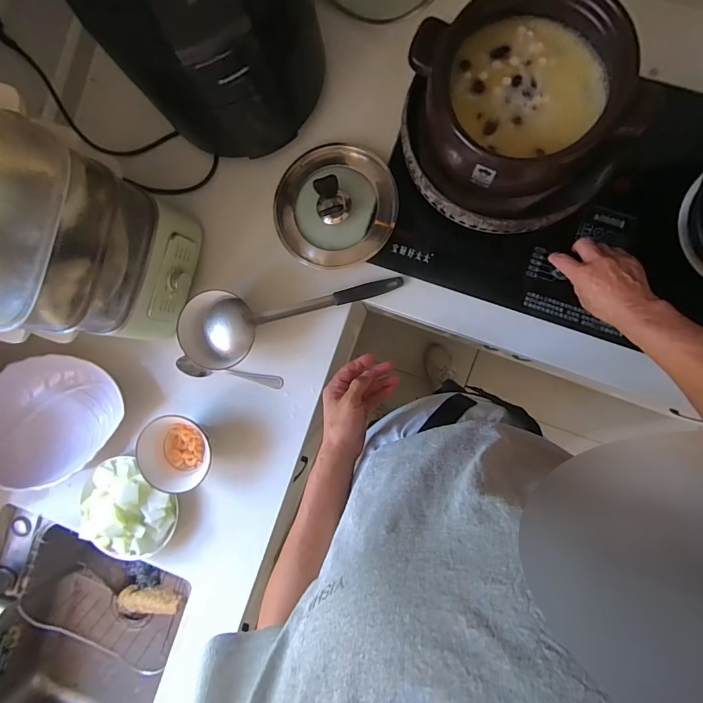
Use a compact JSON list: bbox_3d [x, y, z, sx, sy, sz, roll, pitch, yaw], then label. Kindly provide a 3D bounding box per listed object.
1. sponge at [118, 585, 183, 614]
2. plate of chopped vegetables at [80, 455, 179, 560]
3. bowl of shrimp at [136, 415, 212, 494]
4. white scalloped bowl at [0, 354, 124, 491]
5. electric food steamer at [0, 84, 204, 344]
[{"bbox_3d":[-0.384,0.477,0.731,0.133,0.029,0.034,2,92,5],"label":"sponge"},{"bbox_3d":[-0.374,0.263,0.647,0.165,0.069,0.137,38,94,2],"label":"plate of chopped vegetables"},{"bbox_3d":[-0.282,0.163,0.627,0.104,0.068,0.111,0,92,5],"label":"bowl of shrimp"},{"bbox_3d":[-0.509,0.127,0.647,0.184,0.091,0.253,37,94,3],"label":"white scalloped bowl"},{"bbox_3d":[-0.368,-0.132,0.472,0.184,0.320,0.219,22,94,4],"label":"electric food steamer"}]

